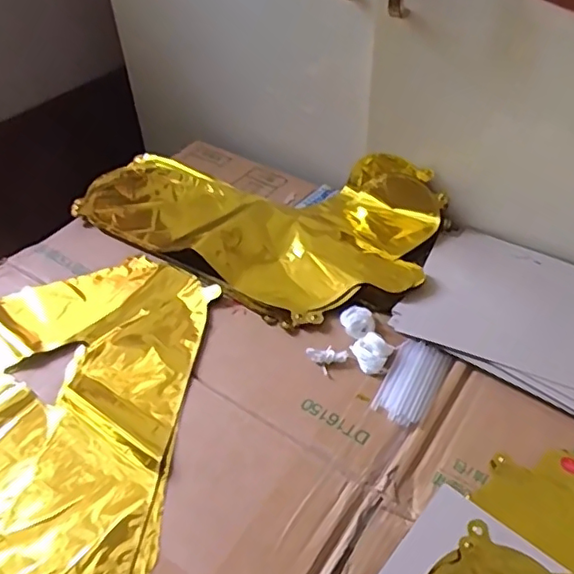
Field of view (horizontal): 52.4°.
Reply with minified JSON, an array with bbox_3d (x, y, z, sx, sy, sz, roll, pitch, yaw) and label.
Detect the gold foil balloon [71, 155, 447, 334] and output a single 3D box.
[{"bbox_3d":[-0.033,-0.093,0.679,0.413,0.052,0.247,26,51,28],"label":"gold foil balloon"}]

